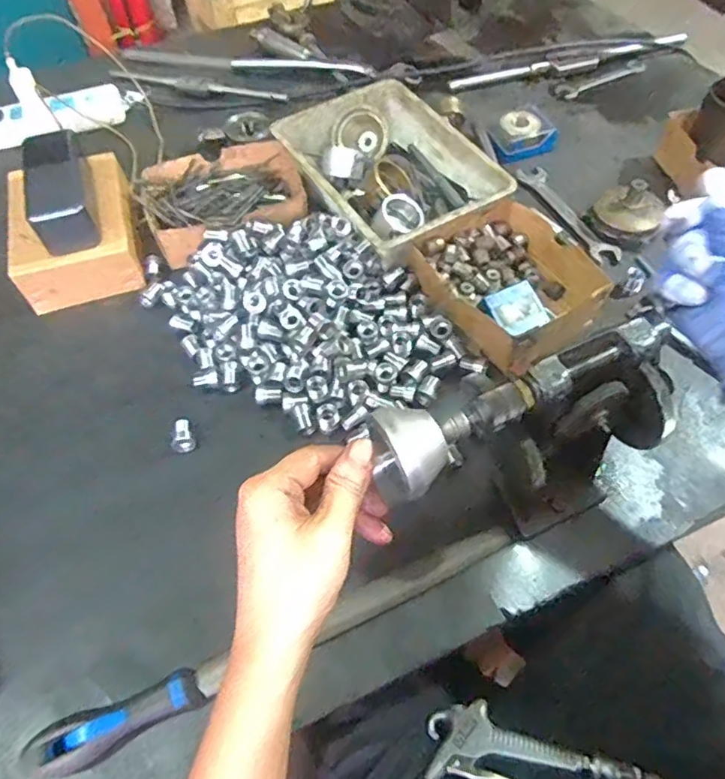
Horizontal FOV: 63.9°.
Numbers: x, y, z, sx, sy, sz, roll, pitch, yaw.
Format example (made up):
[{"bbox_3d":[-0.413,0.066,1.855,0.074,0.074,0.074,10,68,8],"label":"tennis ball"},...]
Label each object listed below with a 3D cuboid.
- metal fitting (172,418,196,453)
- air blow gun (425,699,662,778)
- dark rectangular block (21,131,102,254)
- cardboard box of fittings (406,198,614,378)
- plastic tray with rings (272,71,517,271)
[{"bbox_3d":[-0.160,0.040,0.513,0.019,0.015,0.029,-16,58,-9],"label":"metal fitting"},{"bbox_3d":[0.099,0.303,0.470,0.239,0.045,0.090,-11,57,-6],"label":"air blow gun"},{"bbox_3d":[-0.308,-0.201,0.592,0.060,0.047,0.134,-18,58,-10],"label":"dark rectangular block"},{"bbox_3d":[0.146,-0.114,0.585,0.151,0.046,0.170,-33,61,-18],"label":"cardboard box of fittings"},{"bbox_3d":[0.026,-0.249,0.654,0.169,0.054,0.248,-29,60,-16],"label":"plastic tray with rings"}]

